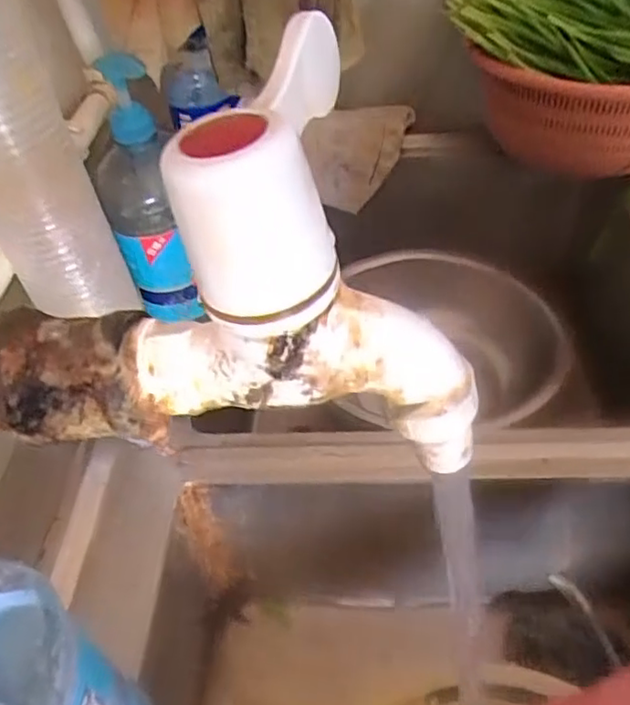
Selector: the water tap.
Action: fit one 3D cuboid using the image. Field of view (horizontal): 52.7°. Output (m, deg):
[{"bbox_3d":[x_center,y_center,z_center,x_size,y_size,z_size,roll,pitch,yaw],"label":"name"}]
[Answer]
[{"bbox_3d":[-0.004,-0.018,0.138,0.071,0.083,0.045,-9,43,-5],"label":"water tap"}]

